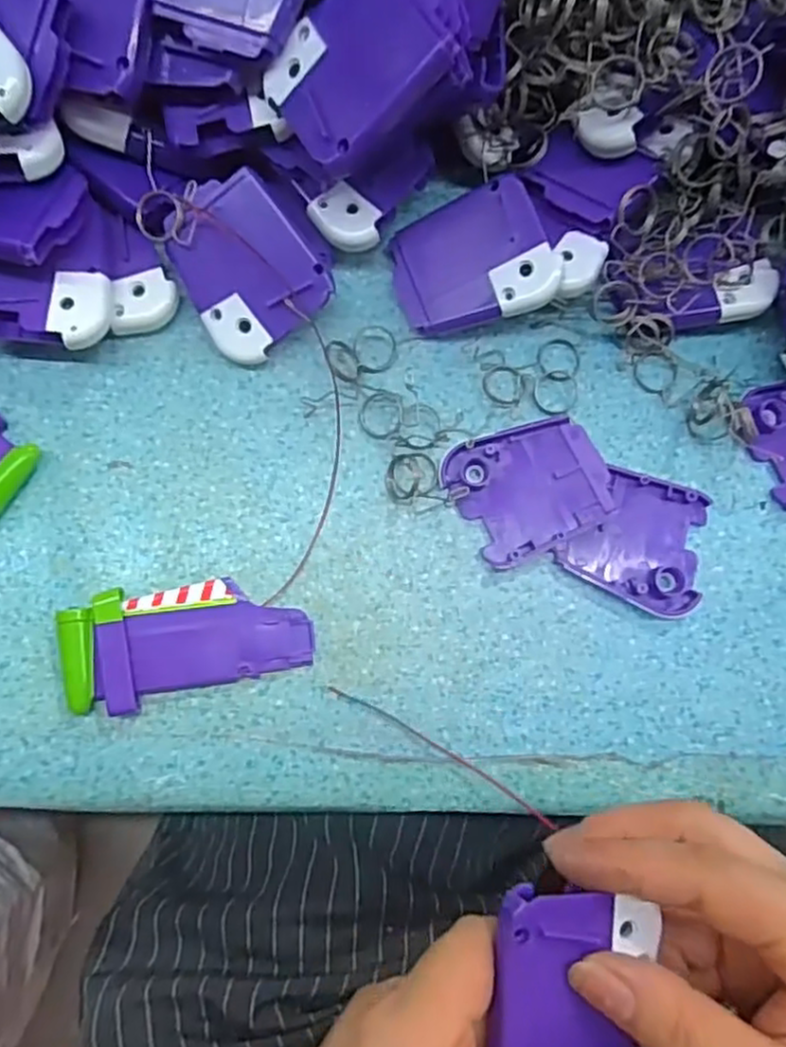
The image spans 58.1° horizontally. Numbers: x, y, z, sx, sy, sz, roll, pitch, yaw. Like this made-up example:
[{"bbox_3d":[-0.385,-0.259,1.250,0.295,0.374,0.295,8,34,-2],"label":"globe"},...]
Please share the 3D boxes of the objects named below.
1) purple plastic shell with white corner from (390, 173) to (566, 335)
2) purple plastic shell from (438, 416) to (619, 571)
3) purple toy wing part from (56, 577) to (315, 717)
[{"bbox_3d":[0.031,-0.104,0.285,0.061,0.010,0.052,-23,86,17],"label":"purple plastic shell with white corner"},{"bbox_3d":[0.055,-0.016,0.286,0.060,0.008,0.052,-29,84,-8],"label":"purple plastic shell"},{"bbox_3d":[-0.076,0.043,0.264,0.088,0.012,0.041,-9,82,-5],"label":"purple toy wing part"}]

